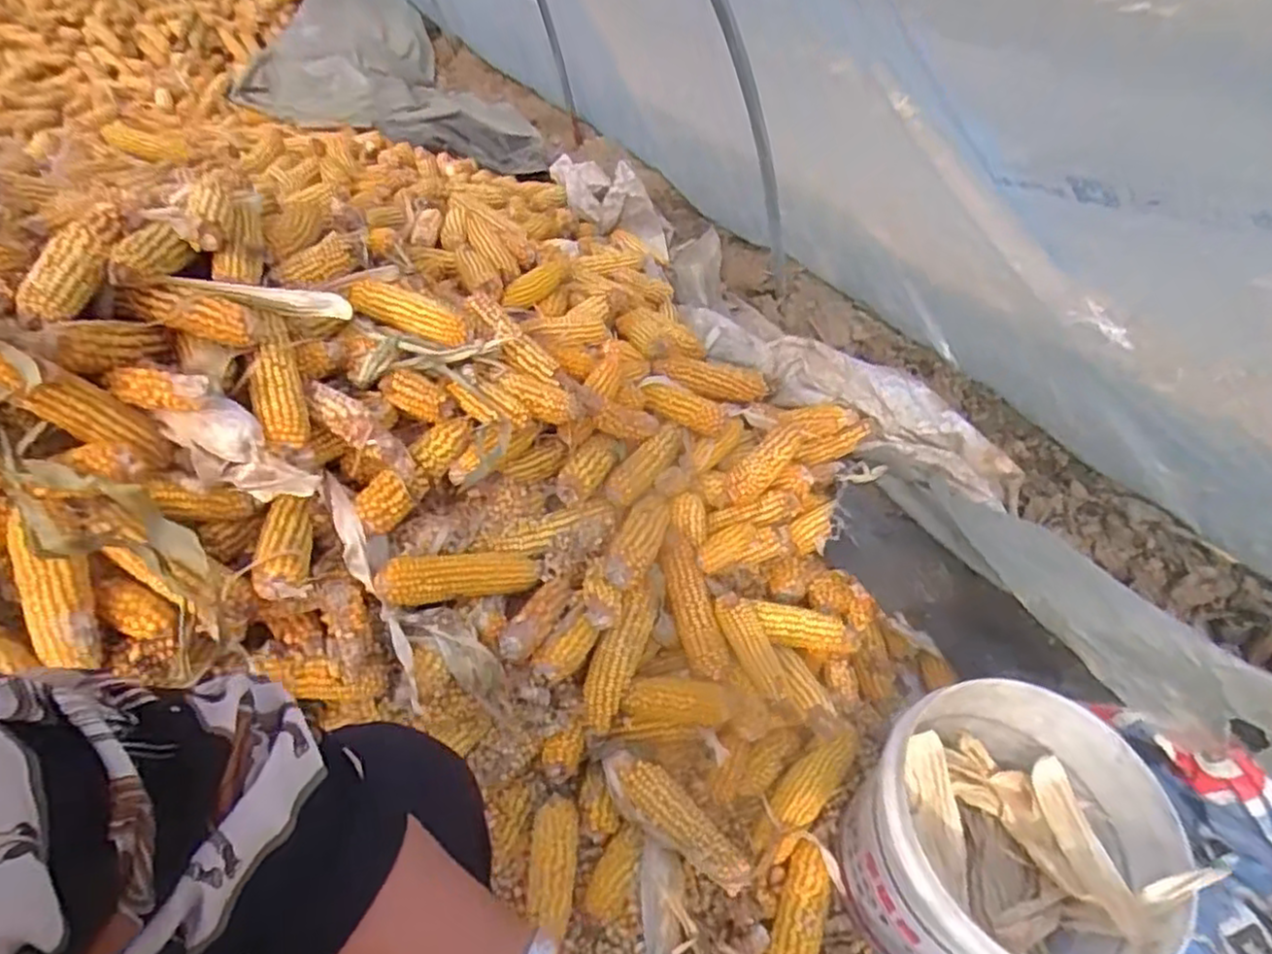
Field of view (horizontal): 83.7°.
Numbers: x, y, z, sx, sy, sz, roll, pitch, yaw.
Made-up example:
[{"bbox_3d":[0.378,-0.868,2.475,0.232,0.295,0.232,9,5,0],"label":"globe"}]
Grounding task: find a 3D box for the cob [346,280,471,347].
[{"bbox_3d":[-0.264,-0.192,0.829,0.145,0.040,0.049,21,49,19],"label":"cob"}]

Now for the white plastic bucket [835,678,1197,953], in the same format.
[{"bbox_3d":[0.359,0.377,0.713,0.262,0.206,0.254,0,45,0],"label":"white plastic bucket"}]

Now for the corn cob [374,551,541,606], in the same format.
[{"bbox_3d":[-0.194,0.107,0.783,0.186,0.041,0.042,3,36,-43],"label":"corn cob"}]

